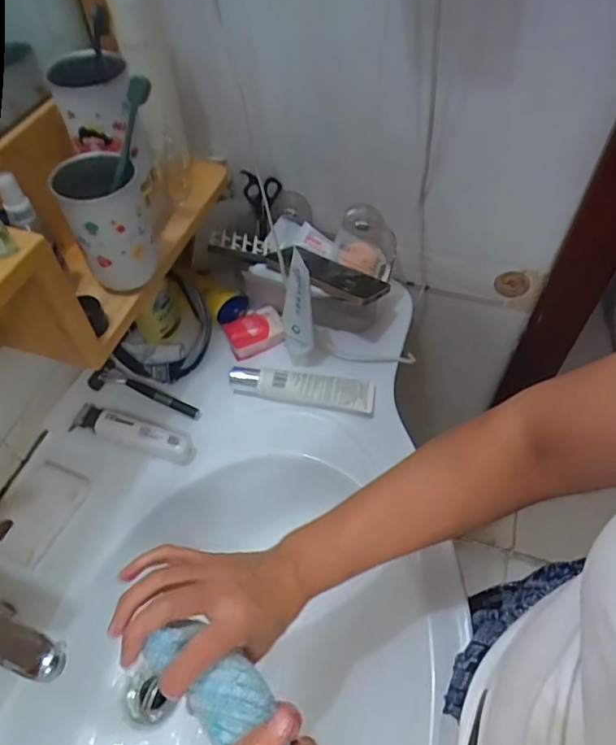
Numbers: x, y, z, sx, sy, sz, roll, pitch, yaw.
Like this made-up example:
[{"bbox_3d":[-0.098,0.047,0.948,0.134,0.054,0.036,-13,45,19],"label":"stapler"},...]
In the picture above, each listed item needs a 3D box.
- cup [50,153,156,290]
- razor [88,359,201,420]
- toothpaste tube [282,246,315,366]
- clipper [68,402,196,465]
[{"bbox_3d":[-0.194,-0.147,0.531,0.076,0.114,0.085,-24,56,-16],"label":"cup"},{"bbox_3d":[-0.202,0.025,0.678,0.141,0.015,0.044,23,55,-1],"label":"razor"},{"bbox_3d":[-0.014,-0.076,0.667,0.027,0.161,0.059,-13,54,-9],"label":"toothpaste tube"},{"bbox_3d":[-0.206,0.068,0.650,0.145,0.042,0.042,11,54,10],"label":"clipper"}]

